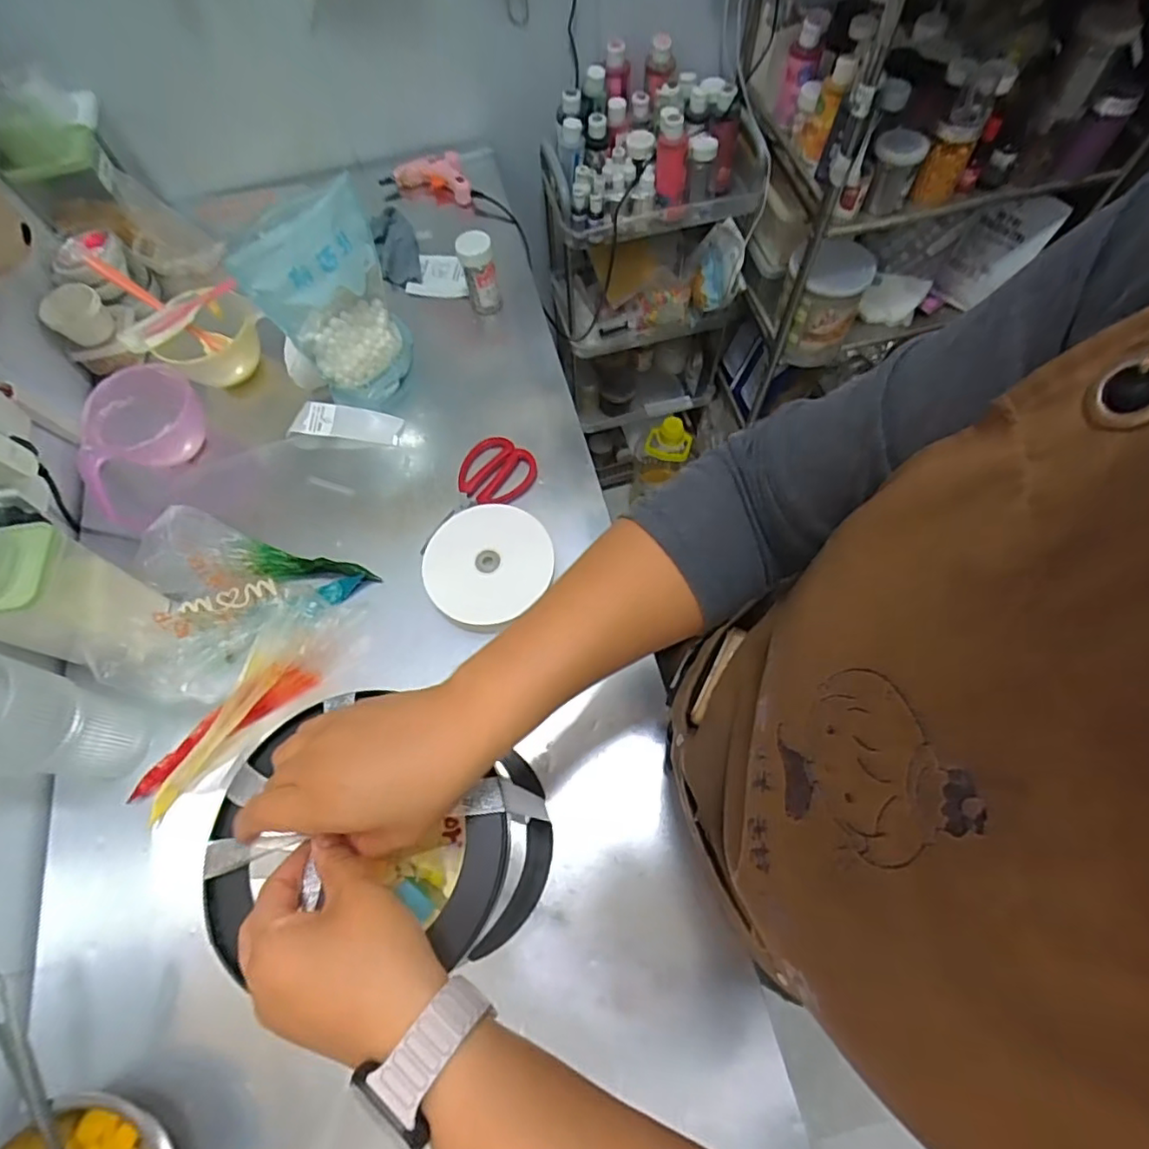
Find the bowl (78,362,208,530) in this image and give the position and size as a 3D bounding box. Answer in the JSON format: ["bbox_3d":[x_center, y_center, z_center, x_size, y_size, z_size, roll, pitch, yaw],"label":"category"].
[{"bbox_3d":[-0.522,-0.160,0.711,0.096,0.079,0.175,26,69,14],"label":"bowl"}]

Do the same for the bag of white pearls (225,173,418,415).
[{"bbox_3d":[-0.268,-0.300,0.680,0.152,0.223,0.079,-38,58,-13],"label":"bag of white pearls"}]

